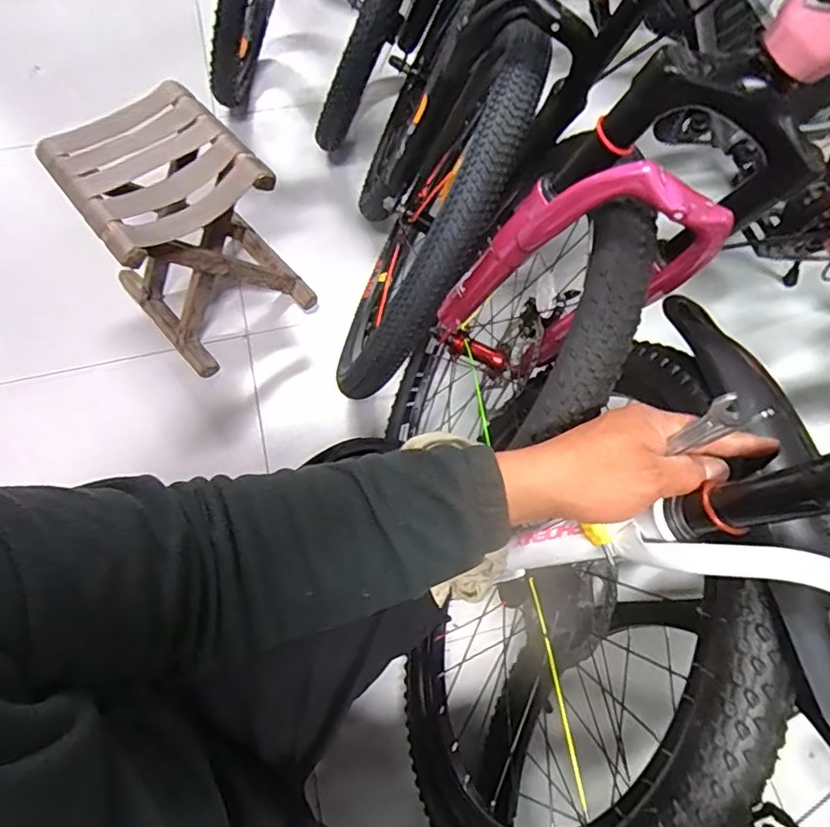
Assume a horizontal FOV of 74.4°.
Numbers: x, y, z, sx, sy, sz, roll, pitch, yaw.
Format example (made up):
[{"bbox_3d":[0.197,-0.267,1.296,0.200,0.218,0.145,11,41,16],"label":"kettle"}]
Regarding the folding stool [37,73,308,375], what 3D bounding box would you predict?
[{"bbox_3d":[-0.373,-0.291,0.921,0.257,0.321,0.282,-37,72,-17],"label":"folding stool"}]

